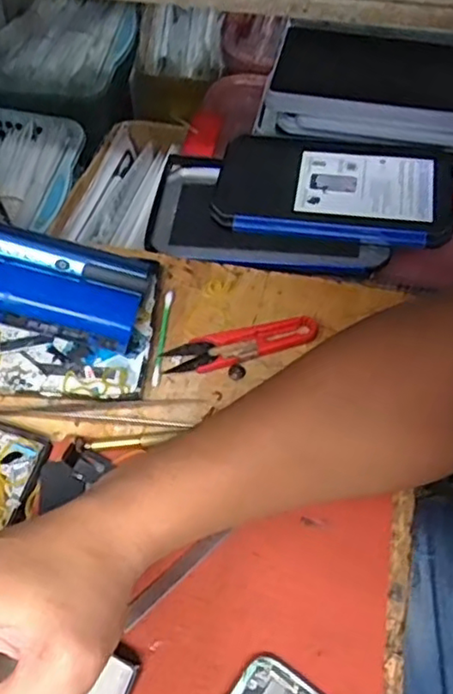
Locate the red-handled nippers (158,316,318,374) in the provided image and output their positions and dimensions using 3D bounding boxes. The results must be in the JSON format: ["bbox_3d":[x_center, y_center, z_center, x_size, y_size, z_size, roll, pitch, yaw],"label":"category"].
[{"bbox_3d":[0.010,-0.002,0.427,0.100,0.013,0.025,-12,61,-6],"label":"red-handled nippers"}]

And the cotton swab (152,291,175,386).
[{"bbox_3d":[-0.043,-0.008,0.435,0.006,0.006,0.070,6,59,2],"label":"cotton swab"}]

